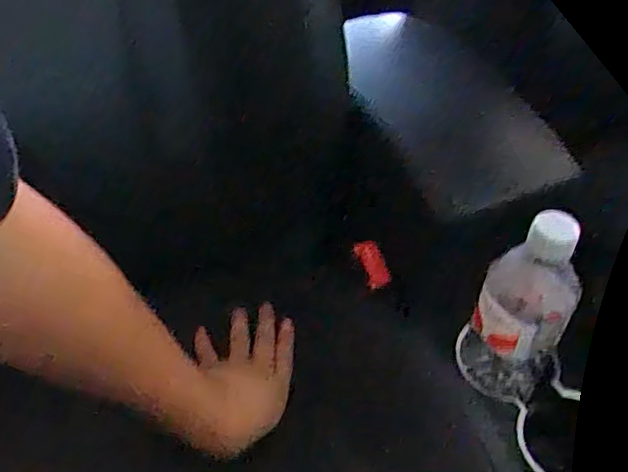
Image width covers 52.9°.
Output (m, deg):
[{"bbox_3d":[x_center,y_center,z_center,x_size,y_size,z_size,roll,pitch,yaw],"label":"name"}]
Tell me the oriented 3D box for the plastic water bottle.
[{"bbox_3d":[0.162,0.073,0.511,0.074,0.209,0.055,28,50,21],"label":"plastic water bottle"}]

